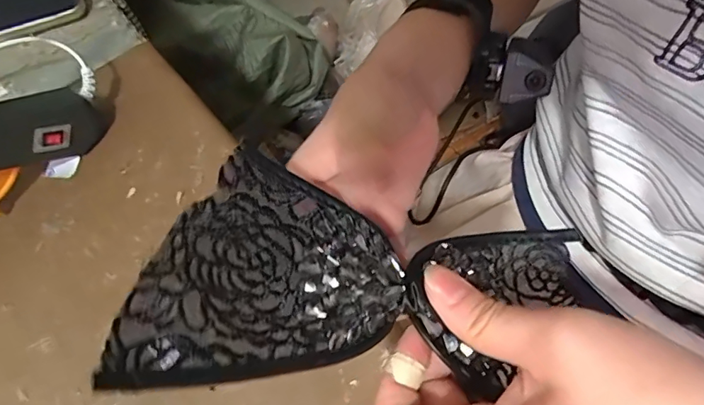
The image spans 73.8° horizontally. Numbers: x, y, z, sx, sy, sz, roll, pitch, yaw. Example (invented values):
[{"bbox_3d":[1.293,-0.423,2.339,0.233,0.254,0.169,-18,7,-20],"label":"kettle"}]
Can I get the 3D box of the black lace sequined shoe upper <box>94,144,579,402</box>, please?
[{"bbox_3d":[0.010,0.029,0.192,0.187,0.021,0.090,2,60,-23],"label":"black lace sequined shoe upper"}]

